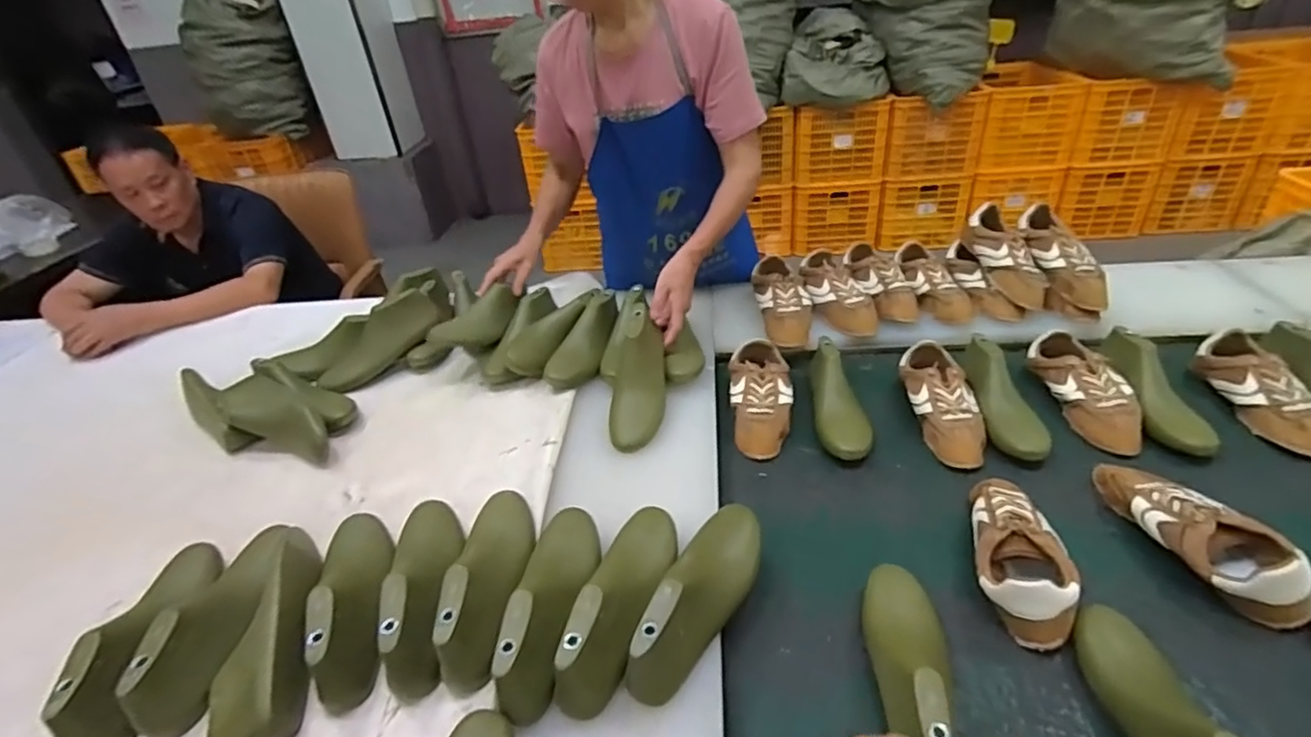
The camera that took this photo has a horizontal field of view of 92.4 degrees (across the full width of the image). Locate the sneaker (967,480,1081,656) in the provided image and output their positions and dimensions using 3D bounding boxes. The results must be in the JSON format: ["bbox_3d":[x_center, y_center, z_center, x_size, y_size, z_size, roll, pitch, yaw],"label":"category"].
[{"bbox_3d":[0.432,0.213,0.753,0.100,0.074,0.226,5,36,18],"label":"sneaker"}]

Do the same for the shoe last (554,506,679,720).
[{"bbox_3d":[-0.037,0.243,0.687,0.071,0.092,0.250,5,36,18],"label":"shoe last"}]

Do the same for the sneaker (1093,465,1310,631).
[{"bbox_3d":[0.639,0.191,0.755,0.095,0.069,0.248,-17,35,-13],"label":"sneaker"}]

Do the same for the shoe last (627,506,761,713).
[{"bbox_3d":[0.052,0.239,0.690,0.083,0.087,0.259,10,38,24],"label":"shoe last"}]

